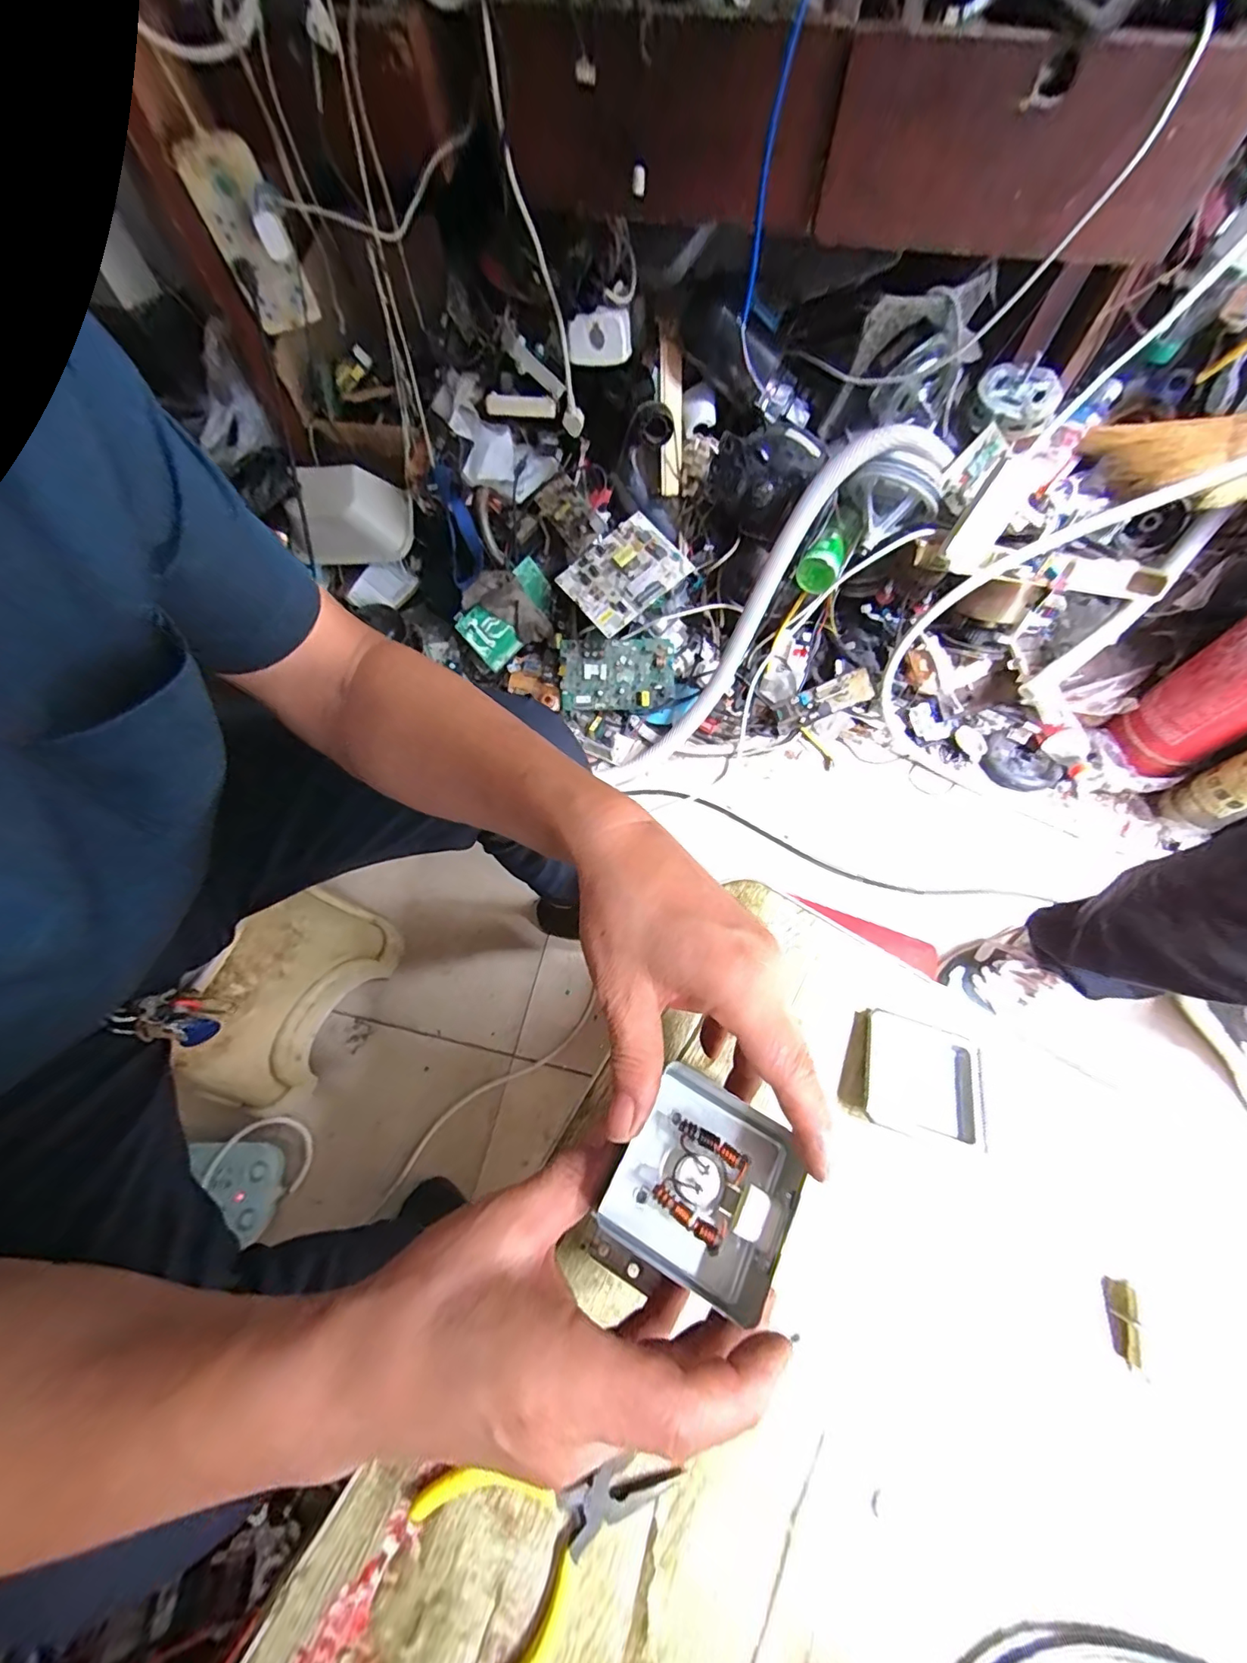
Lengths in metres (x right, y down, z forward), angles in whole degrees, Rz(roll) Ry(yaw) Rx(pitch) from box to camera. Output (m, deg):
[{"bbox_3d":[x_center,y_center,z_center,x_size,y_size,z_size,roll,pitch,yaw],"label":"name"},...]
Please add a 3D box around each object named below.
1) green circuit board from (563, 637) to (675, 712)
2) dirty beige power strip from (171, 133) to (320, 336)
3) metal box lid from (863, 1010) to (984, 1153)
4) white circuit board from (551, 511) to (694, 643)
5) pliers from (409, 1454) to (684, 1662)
[{"bbox_3d":[-0.010,-0.287,0.974,0.204,0.020,0.123,-1,97,-3],"label":"green circuit board"},{"bbox_3d":[-0.475,-0.755,0.685,0.082,0.186,0.019,-30,78,-10],"label":"dirty beige power strip"},{"bbox_3d":[0.189,0.156,0.334,0.068,0.012,0.066,15,65,8],"label":"metal box lid"},{"bbox_3d":[0.000,-0.448,0.921,0.196,0.013,0.148,-42,81,-3],"label":"white circuit board"},{"bbox_3d":[-0.031,0.330,0.247,0.115,0.010,0.079,-19,66,-9],"label":"pliers"}]

